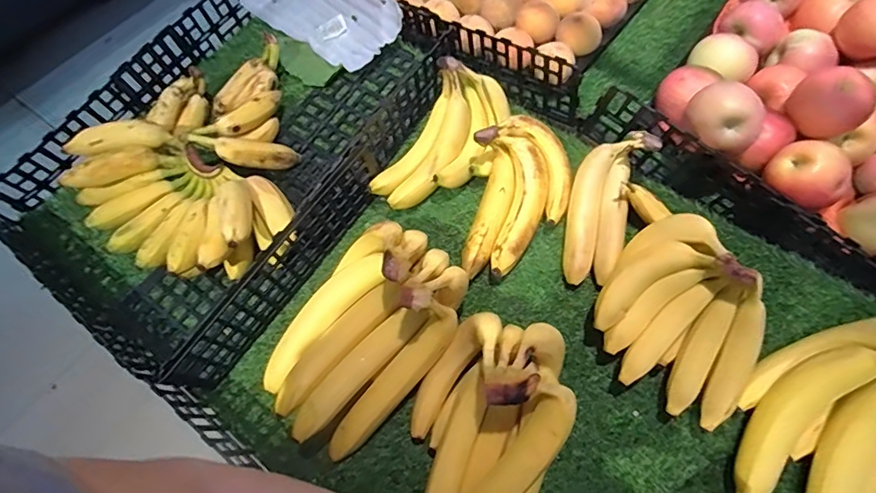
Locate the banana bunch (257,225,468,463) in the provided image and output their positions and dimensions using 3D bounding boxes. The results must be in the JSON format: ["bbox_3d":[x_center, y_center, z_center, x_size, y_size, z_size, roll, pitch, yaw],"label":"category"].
[{"bbox_3d":[-0.092,0.096,0.557,0.174,0.132,0.254,39,72,18],"label":"banana bunch"}]

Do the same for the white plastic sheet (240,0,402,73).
[{"bbox_3d":[-0.189,-0.413,0.810,0.267,0.044,0.161,36,100,13],"label":"white plastic sheet"}]

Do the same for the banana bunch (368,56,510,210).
[{"bbox_3d":[0.013,-0.146,0.675,0.121,0.070,0.232,36,88,17],"label":"banana bunch"}]

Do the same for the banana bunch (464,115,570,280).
[{"bbox_3d":[0.112,-0.069,0.646,0.133,0.074,0.212,5,65,4],"label":"banana bunch"}]

